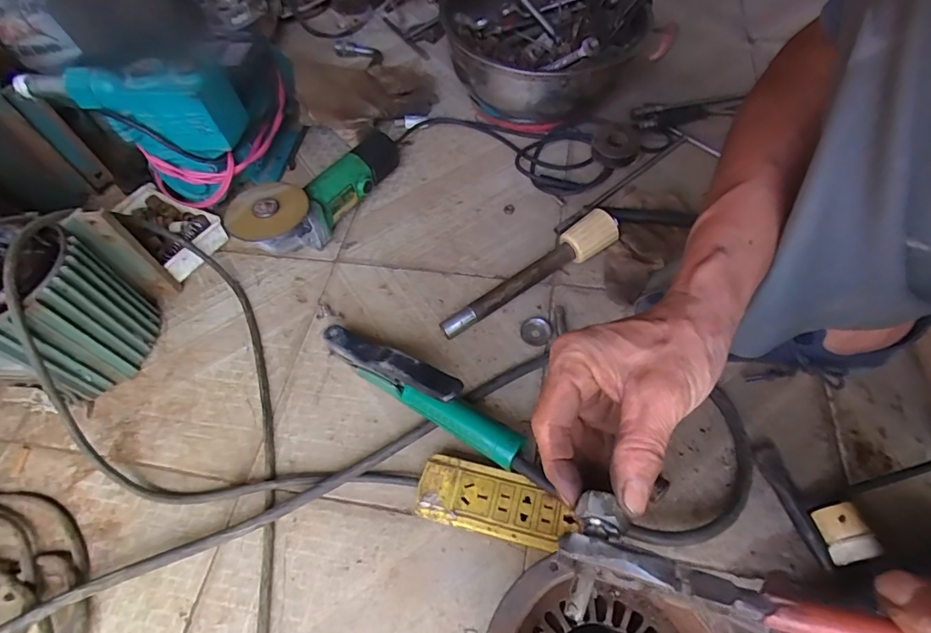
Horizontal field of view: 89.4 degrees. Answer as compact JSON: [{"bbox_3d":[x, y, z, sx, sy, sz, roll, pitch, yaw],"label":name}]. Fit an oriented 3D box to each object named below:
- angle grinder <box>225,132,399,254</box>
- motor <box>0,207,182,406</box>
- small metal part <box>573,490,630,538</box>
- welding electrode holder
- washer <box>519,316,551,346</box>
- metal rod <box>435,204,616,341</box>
[{"bbox_3d":[-0.186,-0.168,0.642,0.084,0.085,0.296,27,51,20],"label":"angle grinder"},{"bbox_3d":[-0.469,-0.012,0.542,0.140,0.167,0.176,5,59,8],"label":"motor"},{"bbox_3d":[0.066,0.098,0.232,0.020,0.009,0.022,-2,58,3],"label":"small metal part"},{"bbox_3d":[-0.039,0.080,0.481,0.278,0.093,0.031,29,65,20],"label":"welding electrode holder"},{"bbox_3d":[0.084,0.017,0.559,0.035,0.008,0.039,-5,58,1],"label":"washer"},{"bbox_3d":[0.078,-0.057,0.583,0.258,0.048,0.045,-29,60,-13],"label":"metal rod"}]

